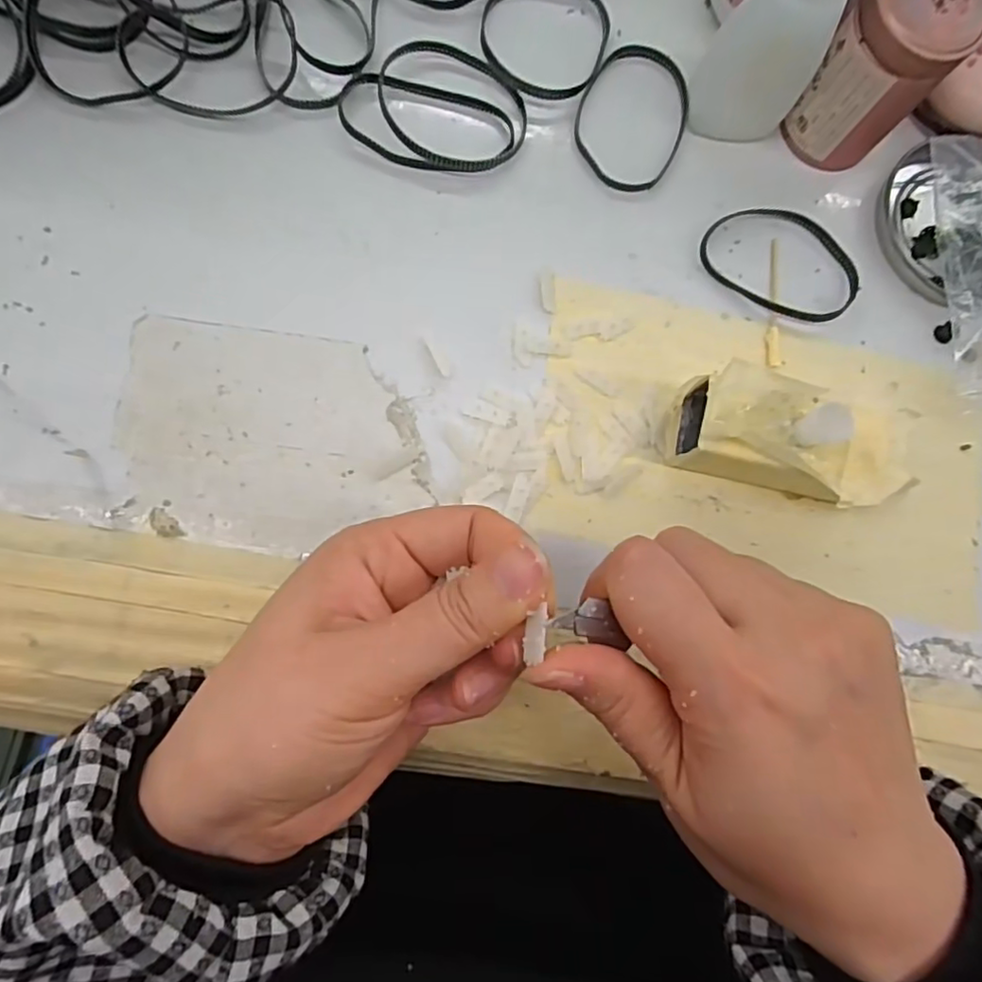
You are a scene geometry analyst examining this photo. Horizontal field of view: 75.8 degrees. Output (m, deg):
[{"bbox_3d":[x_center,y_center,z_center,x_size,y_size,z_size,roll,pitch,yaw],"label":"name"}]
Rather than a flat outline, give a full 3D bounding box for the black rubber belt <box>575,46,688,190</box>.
[{"bbox_3d":[0.062,-0.165,0.277,0.049,0.004,0.065,29,82,-2],"label":"black rubber belt"}]

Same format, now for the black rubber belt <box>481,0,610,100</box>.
[{"bbox_3d":[0.023,-0.201,0.278,0.056,0.007,0.061,1,84,-5],"label":"black rubber belt"}]

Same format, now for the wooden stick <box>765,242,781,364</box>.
[{"bbox_3d":[0.123,-0.083,0.273,0.007,0.004,0.059,5,83,-5],"label":"wooden stick"}]

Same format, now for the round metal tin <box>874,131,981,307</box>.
[{"bbox_3d":[0.214,-0.119,0.277,0.072,0.019,0.073,1,84,-5],"label":"round metal tin"}]

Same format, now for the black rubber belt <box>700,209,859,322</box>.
[{"bbox_3d":[0.129,-0.102,0.277,0.071,0.005,0.049,28,82,-2],"label":"black rubber belt"}]

